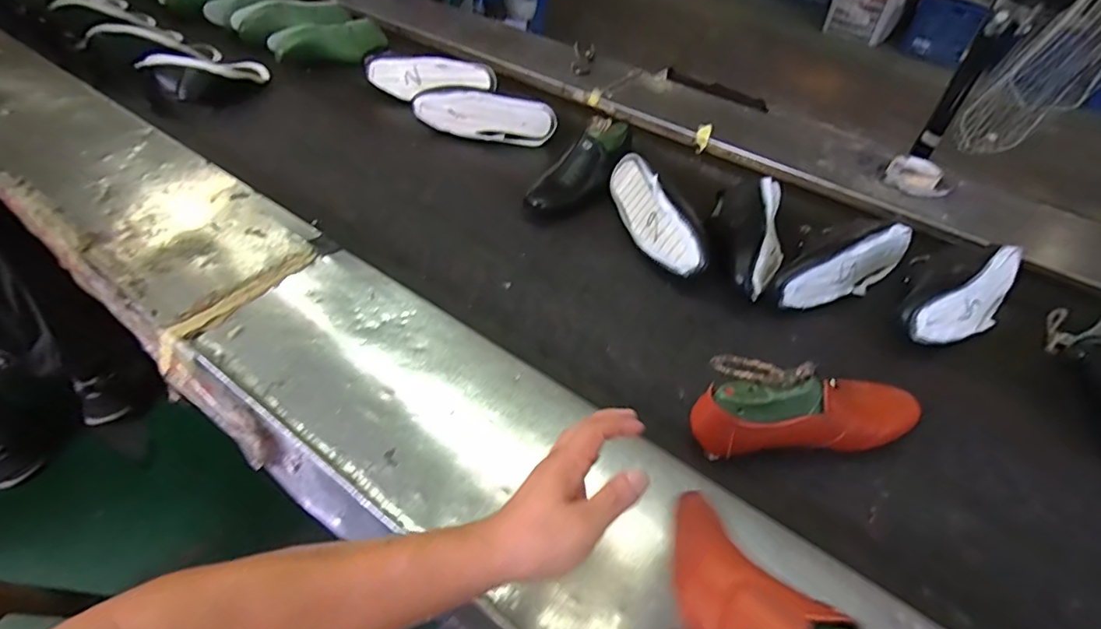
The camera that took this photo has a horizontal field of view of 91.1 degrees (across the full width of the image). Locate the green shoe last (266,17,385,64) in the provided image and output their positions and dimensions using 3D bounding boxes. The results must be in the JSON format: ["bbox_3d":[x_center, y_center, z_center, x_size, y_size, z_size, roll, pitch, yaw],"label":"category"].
[{"bbox_3d":[-0.513,-0.633,1.272,0.266,0.077,0.071,-13,49,-17],"label":"green shoe last"}]

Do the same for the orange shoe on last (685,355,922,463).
[{"bbox_3d":[0.281,0.098,0.589,0.251,0.099,0.074,-1,44,-7],"label":"orange shoe on last"}]

